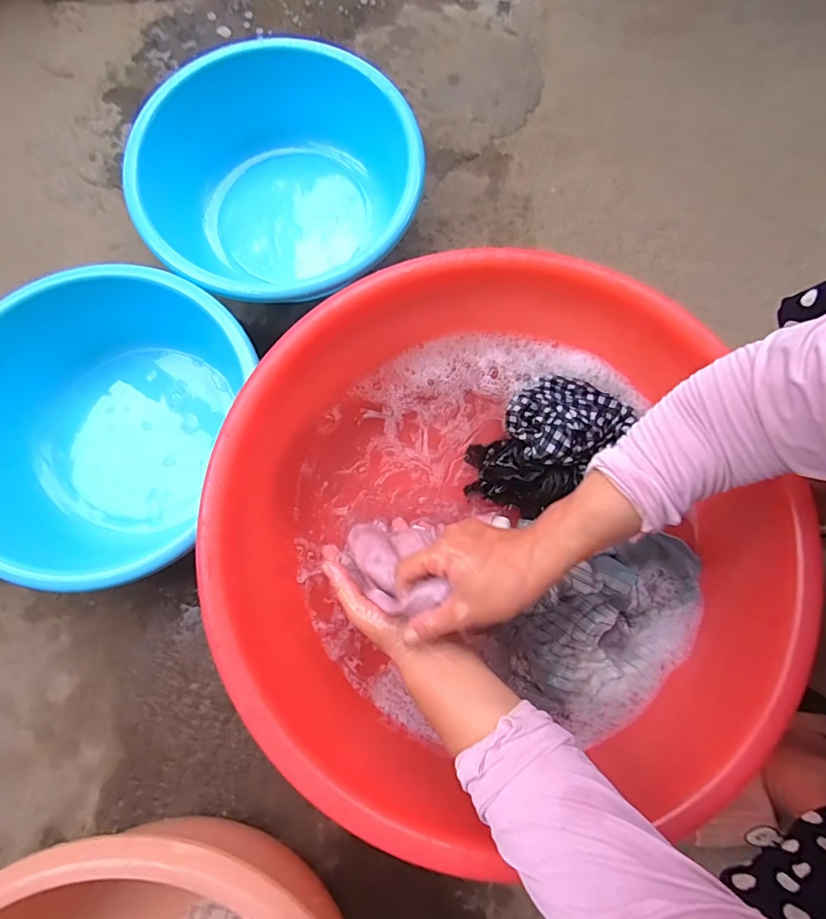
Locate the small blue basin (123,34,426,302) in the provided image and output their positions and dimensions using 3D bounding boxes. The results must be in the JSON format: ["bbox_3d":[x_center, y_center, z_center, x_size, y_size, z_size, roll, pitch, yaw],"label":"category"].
[{"bbox_3d":[-0.163,-0.344,0.610,0.316,0.117,0.343,30,79,5],"label":"small blue basin"}]

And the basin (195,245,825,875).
[{"bbox_3d":[0.064,0.060,0.476,0.486,0.153,0.512,0,78,-1],"label":"basin"}]

